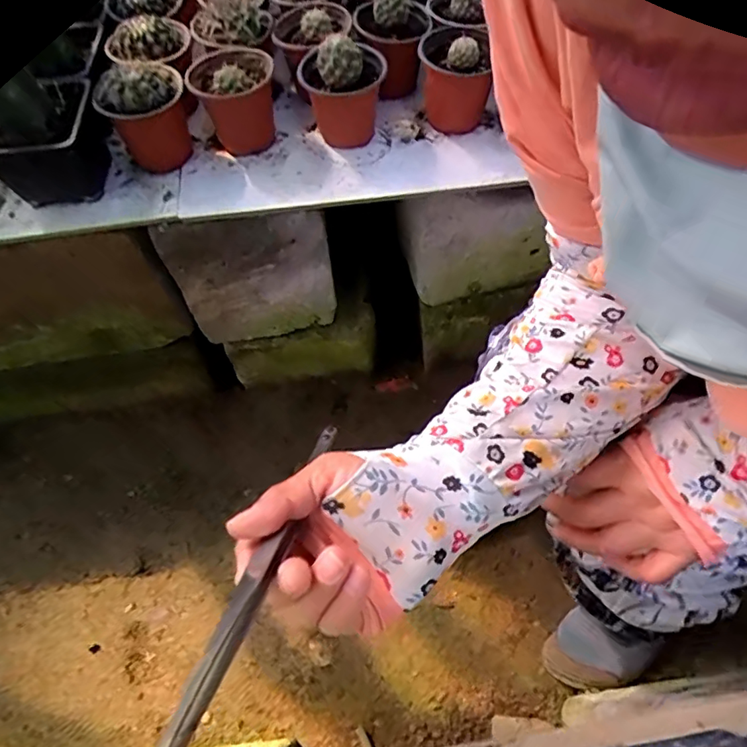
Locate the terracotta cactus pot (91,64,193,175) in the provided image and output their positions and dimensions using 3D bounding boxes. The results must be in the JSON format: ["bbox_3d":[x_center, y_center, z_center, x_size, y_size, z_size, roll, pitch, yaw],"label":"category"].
[{"bbox_3d":[-0.241,-0.269,0.559,0.087,0.096,0.084,-1,58,2],"label":"terracotta cactus pot"}]

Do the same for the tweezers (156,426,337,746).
[{"bbox_3d":[-0.052,0.088,0.271,0.013,0.011,0.284,4,16,6],"label":"tweezers"}]

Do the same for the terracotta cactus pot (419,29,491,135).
[{"bbox_3d":[0.092,-0.343,0.597,0.075,0.090,0.078,-1,59,2],"label":"terracotta cactus pot"}]

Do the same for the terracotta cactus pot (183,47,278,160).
[{"bbox_3d":[-0.159,-0.318,0.598,0.089,0.091,0.092,-1,58,2],"label":"terracotta cactus pot"}]

